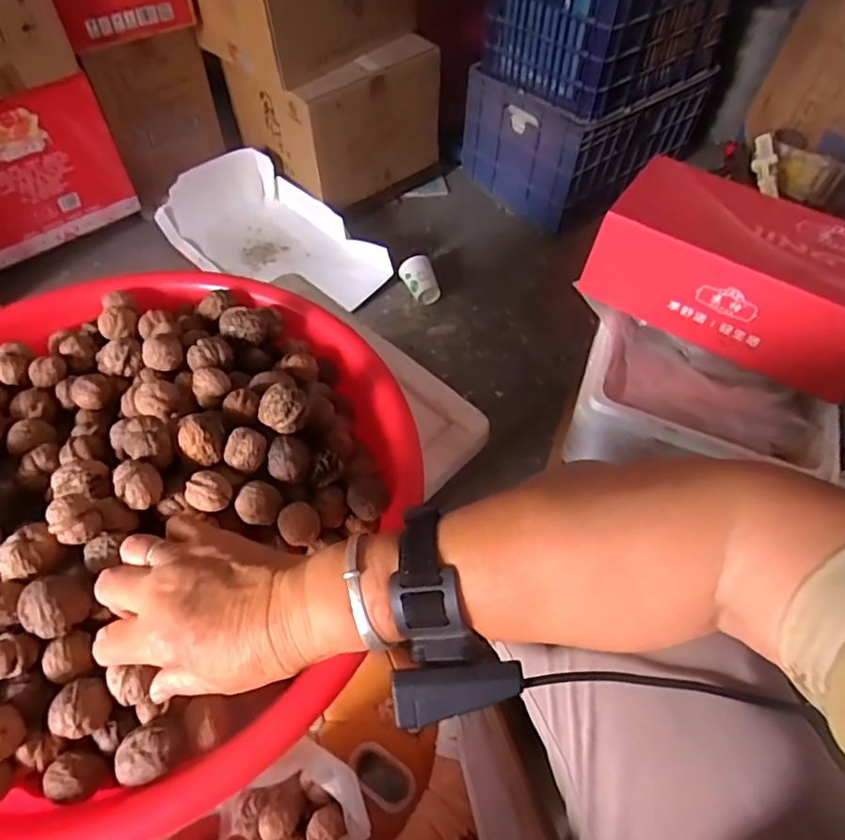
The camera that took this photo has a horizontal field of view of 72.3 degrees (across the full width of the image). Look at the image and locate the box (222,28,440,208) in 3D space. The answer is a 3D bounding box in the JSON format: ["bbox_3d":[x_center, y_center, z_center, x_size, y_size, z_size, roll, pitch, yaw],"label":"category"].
[{"bbox_3d":[-0.204,-0.751,1.388,0.363,0.274,0.357,-33,62,-23],"label":"box"}]

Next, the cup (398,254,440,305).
[{"bbox_3d":[-0.004,-0.297,1.249,0.069,0.065,0.091,-19,57,-16],"label":"cup"}]

